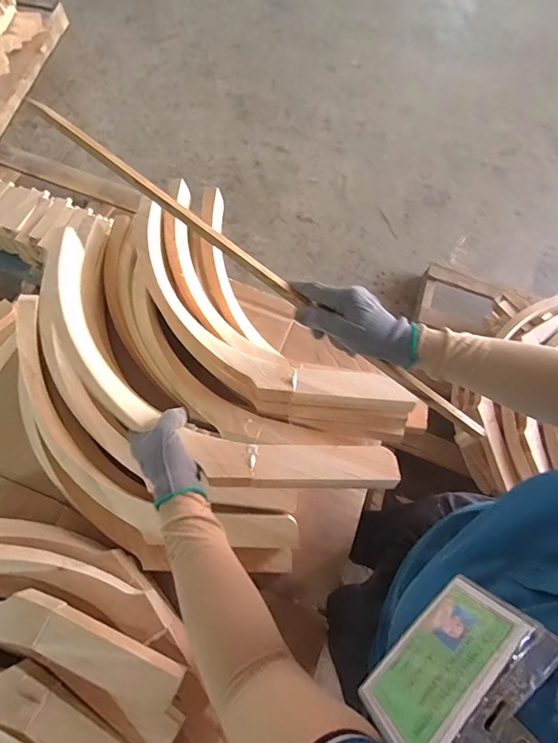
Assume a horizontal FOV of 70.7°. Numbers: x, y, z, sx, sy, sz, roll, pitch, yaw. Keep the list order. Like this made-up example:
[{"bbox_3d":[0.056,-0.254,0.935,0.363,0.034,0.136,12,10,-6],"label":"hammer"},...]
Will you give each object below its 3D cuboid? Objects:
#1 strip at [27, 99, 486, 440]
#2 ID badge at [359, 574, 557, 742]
[{"bbox_3d":[-0.025,-0.119,0.452,0.631,0.015,0.016,37,72,1],"label":"strip"},{"bbox_3d":[0.096,0.166,0.221,0.098,0.085,0.004,-40,95,-14],"label":"ID badge"}]

